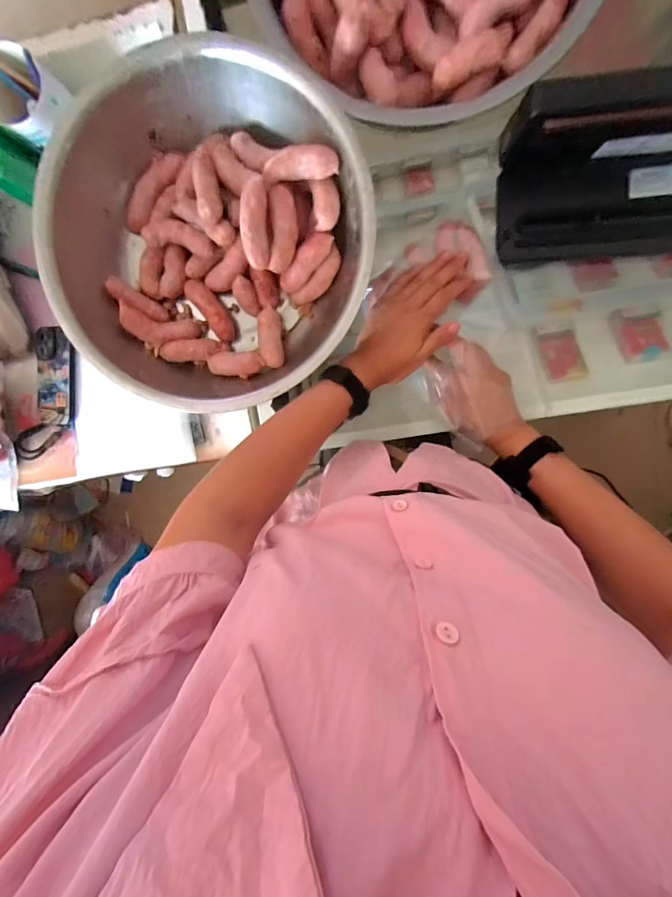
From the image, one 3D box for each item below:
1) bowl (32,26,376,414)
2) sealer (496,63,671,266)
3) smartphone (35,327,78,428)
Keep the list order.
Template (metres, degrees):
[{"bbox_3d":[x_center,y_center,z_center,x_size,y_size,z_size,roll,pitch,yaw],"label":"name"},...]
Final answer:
[{"bbox_3d":[-0.144,-0.233,0.472,0.358,0.103,0.348,1,98,5],"label":"bowl"},{"bbox_3d":[0.365,-0.318,0.427,0.359,0.104,0.172,-2,98,5],"label":"sealer"},{"bbox_3d":[-0.453,-0.114,0.627,0.073,0.013,0.152,7,99,4],"label":"smartphone"}]

